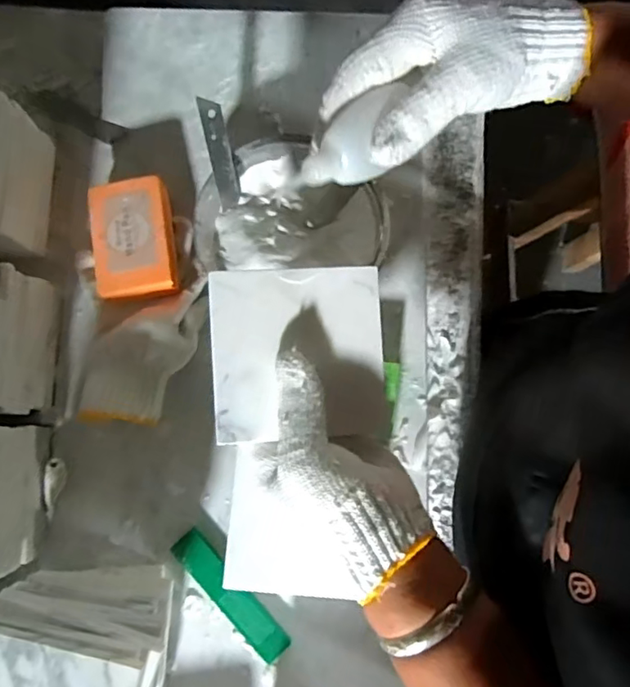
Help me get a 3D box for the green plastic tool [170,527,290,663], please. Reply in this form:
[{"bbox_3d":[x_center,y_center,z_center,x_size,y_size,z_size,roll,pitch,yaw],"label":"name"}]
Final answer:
[{"bbox_3d":[-0.065,0.193,0.428,0.025,0.008,0.114,-43,83,-8],"label":"green plastic tool"}]

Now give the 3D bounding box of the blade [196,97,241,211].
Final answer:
[{"bbox_3d":[-0.073,-0.147,0.436,0.018,0.004,0.083,-18,123,-14],"label":"blade"}]

